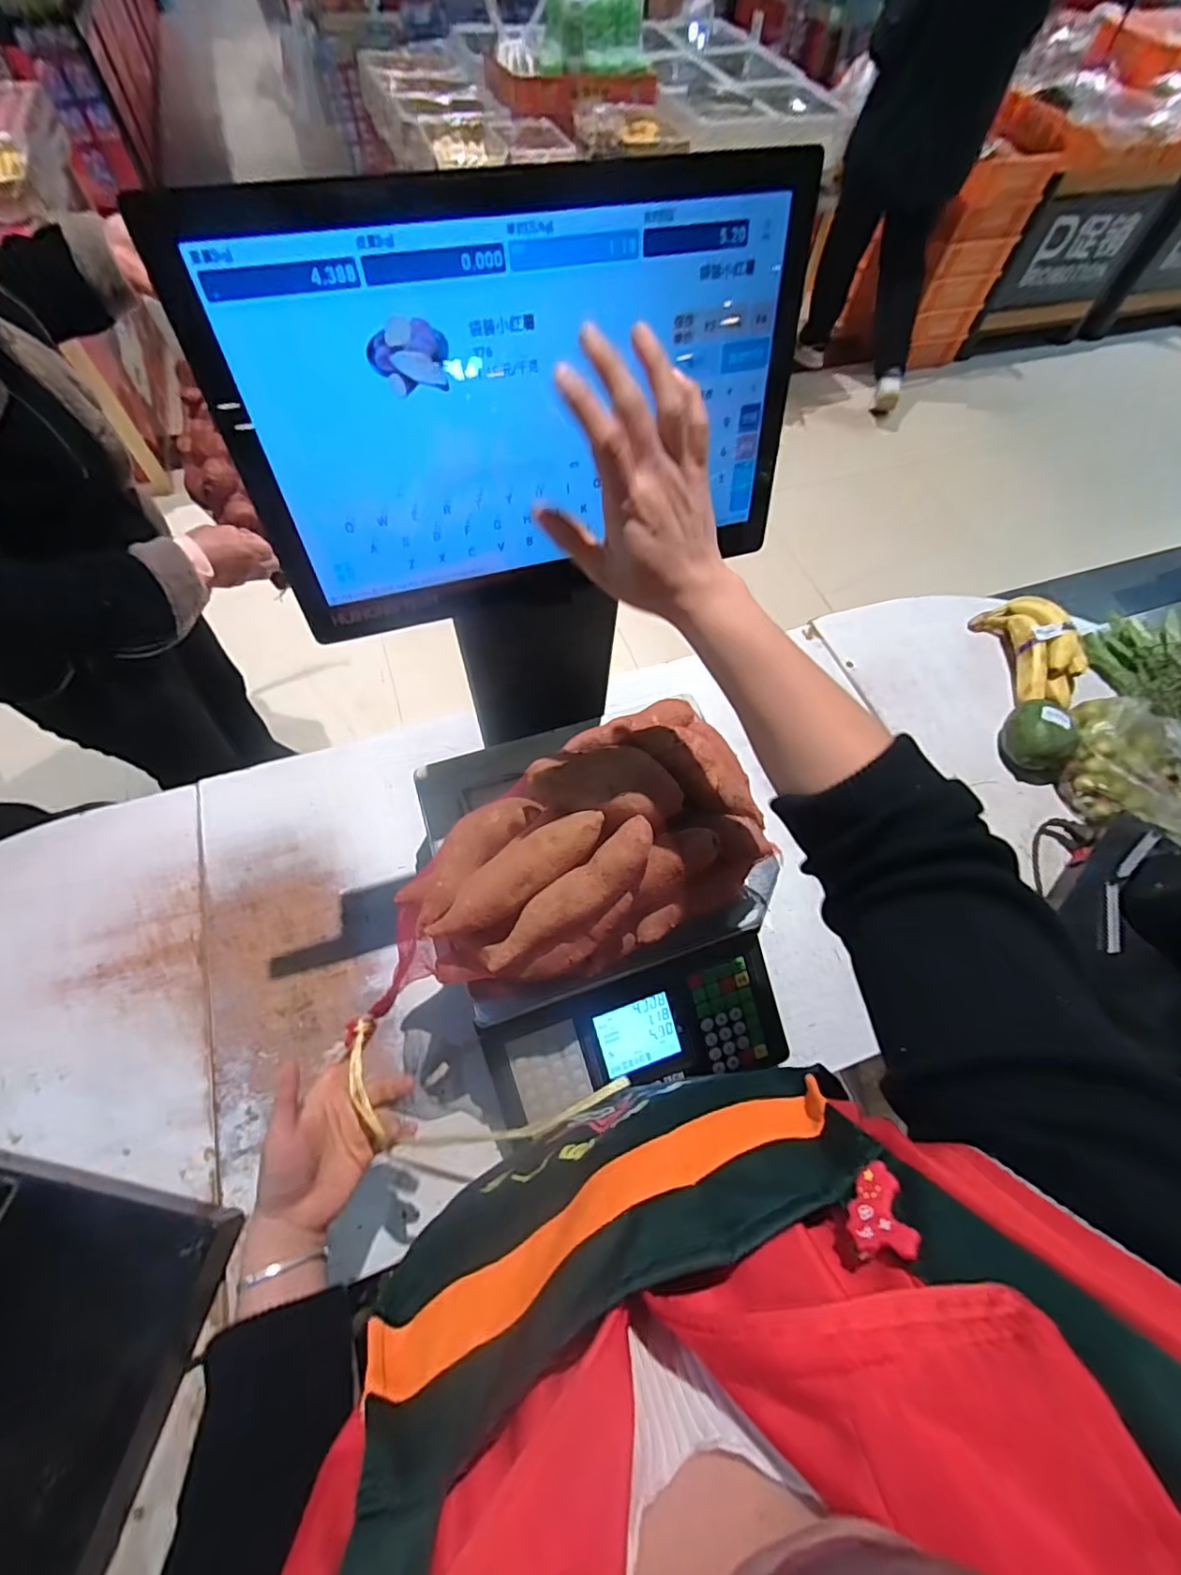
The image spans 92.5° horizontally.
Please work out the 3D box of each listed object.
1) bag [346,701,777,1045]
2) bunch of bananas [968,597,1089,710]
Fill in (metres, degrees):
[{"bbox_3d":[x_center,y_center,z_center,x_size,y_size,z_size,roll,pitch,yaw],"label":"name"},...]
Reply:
[{"bbox_3d":[-0.018,0.072,0.506,0.372,0.129,0.181,-28,67,-16],"label":"bag"},{"bbox_3d":[0.743,-0.223,0.937,0.116,0.076,0.209,-4,63,-5],"label":"bunch of bananas"}]

